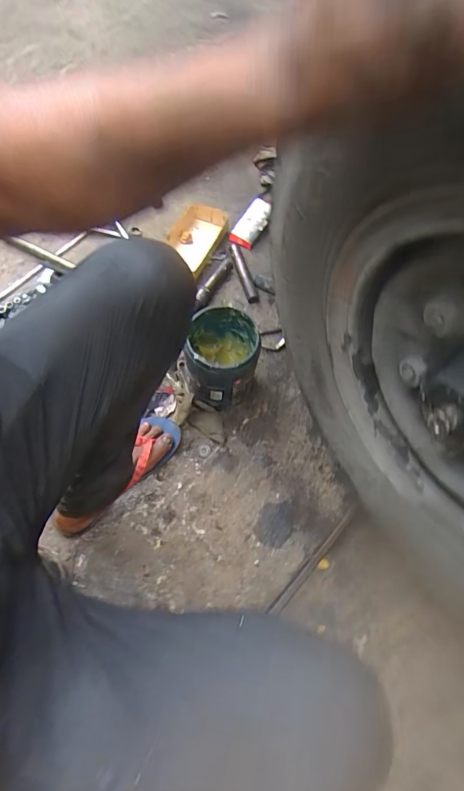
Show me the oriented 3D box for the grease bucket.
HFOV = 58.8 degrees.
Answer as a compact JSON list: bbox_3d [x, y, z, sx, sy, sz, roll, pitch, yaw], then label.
[{"bbox_3d":[-0.018,-0.063,0.788,0.122,0.184,0.133,18,67,4],"label":"grease bucket"}]

